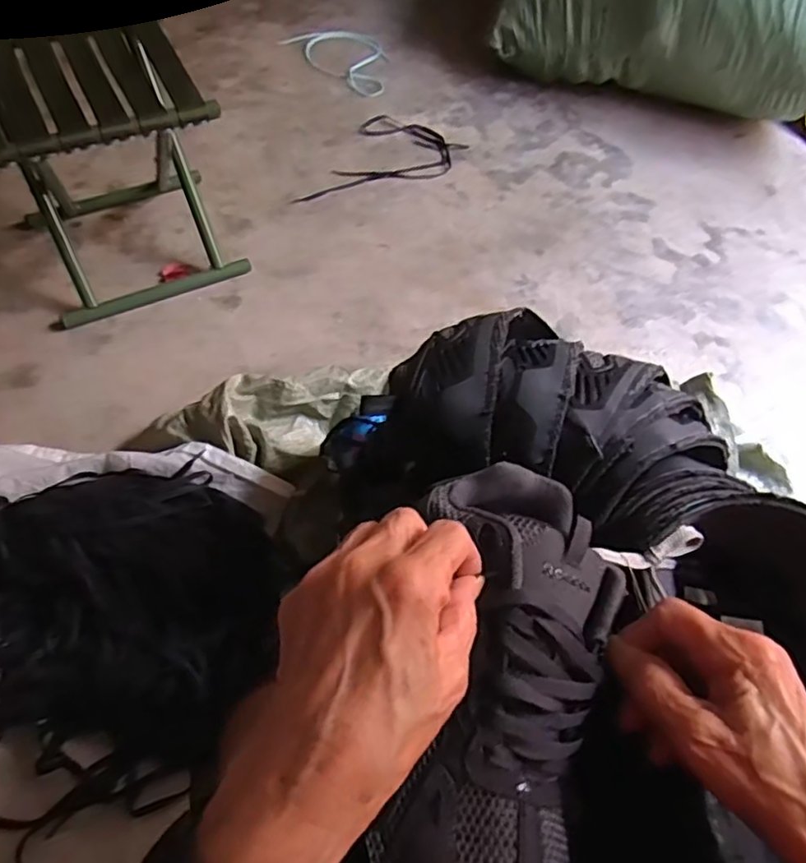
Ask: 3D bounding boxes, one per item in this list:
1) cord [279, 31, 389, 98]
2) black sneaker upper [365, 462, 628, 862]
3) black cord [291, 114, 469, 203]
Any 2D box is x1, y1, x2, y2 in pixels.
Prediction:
[{"bbox_3d":[-0.125,-0.847,1.396,0.182,0.020,0.276,-34,68,-21],"label":"cord"},{"bbox_3d":[0.047,0.117,0.299,0.109,0.055,0.238,14,60,3],"label":"black sneaker upper"},{"bbox_3d":[-0.047,-0.520,1.227,0.217,0.011,0.343,29,62,12],"label":"black cord"}]

